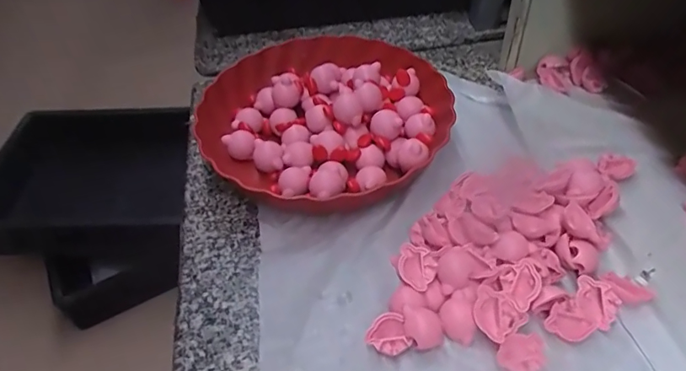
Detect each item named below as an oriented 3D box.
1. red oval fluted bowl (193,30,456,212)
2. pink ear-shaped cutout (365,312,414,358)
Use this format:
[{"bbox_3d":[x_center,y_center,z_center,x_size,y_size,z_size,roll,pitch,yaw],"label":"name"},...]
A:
[{"bbox_3d":[-0.020,-0.072,0.489,0.224,0.053,0.245,-37,54,-24],"label":"red oval fluted bowl"},{"bbox_3d":[0.031,0.108,0.350,0.029,0.016,0.026,-18,49,-9],"label":"pink ear-shaped cutout"}]

